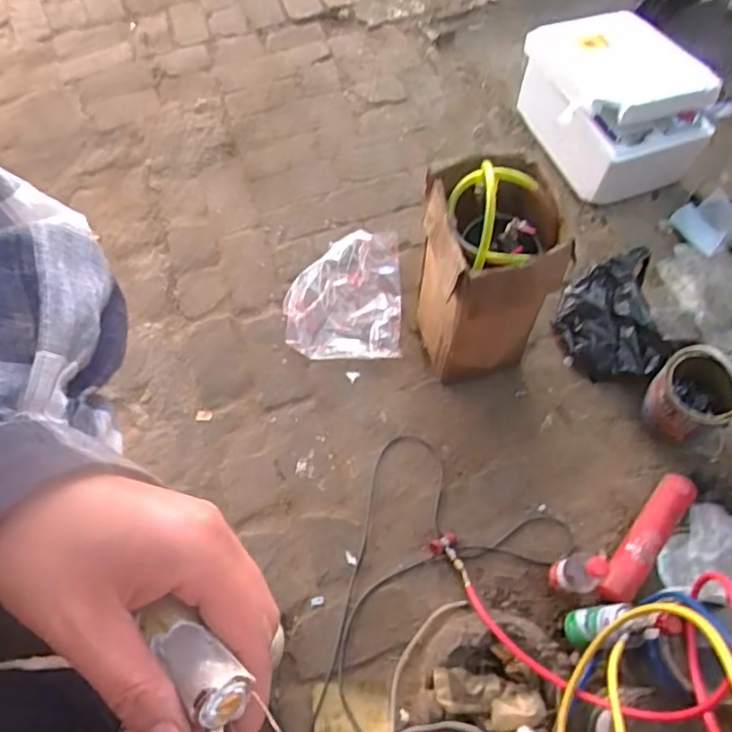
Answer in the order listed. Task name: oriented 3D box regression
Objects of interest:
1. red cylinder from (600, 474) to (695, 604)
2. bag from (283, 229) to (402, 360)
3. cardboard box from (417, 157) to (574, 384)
[{"bbox_3d":[0.521,0.324,1.120,0.075,0.066,0.284,37,70,17],"label":"red cylinder"},{"bbox_3d":[-0.052,-0.172,1.396,0.265,0.065,0.318,-1,64,0],"label":"bag"},{"bbox_3d":[0.221,-0.164,1.198,0.207,0.425,0.279,-17,65,-8],"label":"cardboard box"}]

